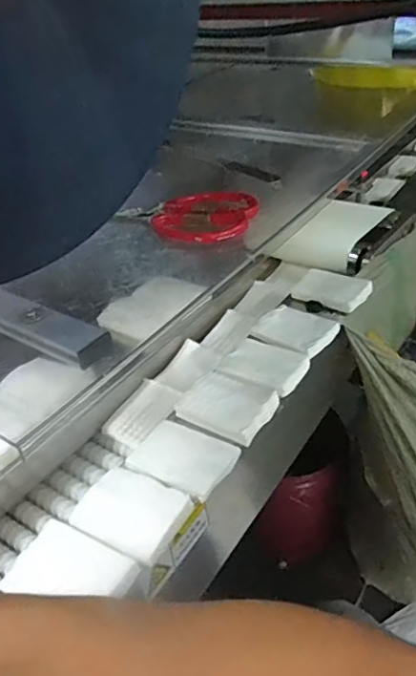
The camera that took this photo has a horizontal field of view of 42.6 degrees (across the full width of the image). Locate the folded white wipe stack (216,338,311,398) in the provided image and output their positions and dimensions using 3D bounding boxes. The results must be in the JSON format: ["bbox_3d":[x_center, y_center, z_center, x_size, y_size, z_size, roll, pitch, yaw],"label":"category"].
[{"bbox_3d":[0.070,0.035,0.682,0.103,0.012,0.080,22,45,32],"label":"folded white wipe stack"}]

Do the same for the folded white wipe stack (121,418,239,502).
[{"bbox_3d":[-0.026,0.125,0.560,0.099,0.009,0.074,15,42,26],"label":"folded white wipe stack"}]

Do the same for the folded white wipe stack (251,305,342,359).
[{"bbox_3d":[0.120,-0.014,0.735,0.080,0.015,0.109,-33,45,-32],"label":"folded white wipe stack"}]

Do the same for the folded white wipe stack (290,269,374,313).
[{"bbox_3d":[0.185,-0.076,0.801,0.102,0.026,0.074,17,43,28],"label":"folded white wipe stack"}]

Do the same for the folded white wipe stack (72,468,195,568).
[{"bbox_3d":[-0.076,0.165,0.514,0.100,0.009,0.076,17,42,27],"label":"folded white wipe stack"}]

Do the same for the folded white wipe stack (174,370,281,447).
[{"bbox_3d":[0.022,0.071,0.620,0.106,0.025,0.084,19,43,29],"label":"folded white wipe stack"}]

